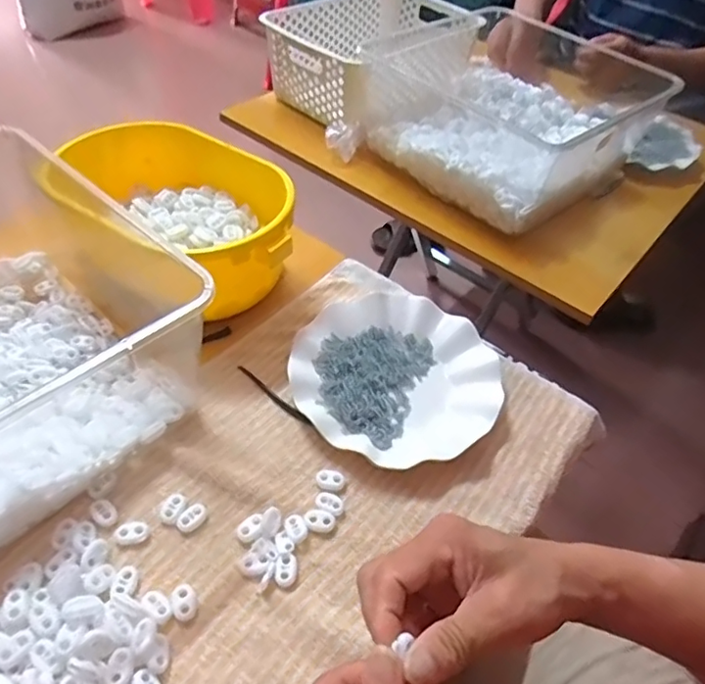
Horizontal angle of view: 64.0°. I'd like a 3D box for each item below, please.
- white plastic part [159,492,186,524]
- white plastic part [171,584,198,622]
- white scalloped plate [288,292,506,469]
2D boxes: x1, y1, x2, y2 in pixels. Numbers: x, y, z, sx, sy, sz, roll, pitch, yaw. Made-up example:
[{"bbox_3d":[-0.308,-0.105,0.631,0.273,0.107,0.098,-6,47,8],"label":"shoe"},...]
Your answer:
[{"bbox_3d":[-0.132,0.122,0.415,0.016,0.004,0.023,20,48,11],"label":"white plastic part"},{"bbox_3d":[-0.111,0.171,0.371,0.015,0.004,0.023,-19,53,-23],"label":"white plastic part"},{"bbox_3d":[0.041,0.027,0.501,0.184,0.018,0.172,4,47,-4],"label":"white scalloped plate"}]

